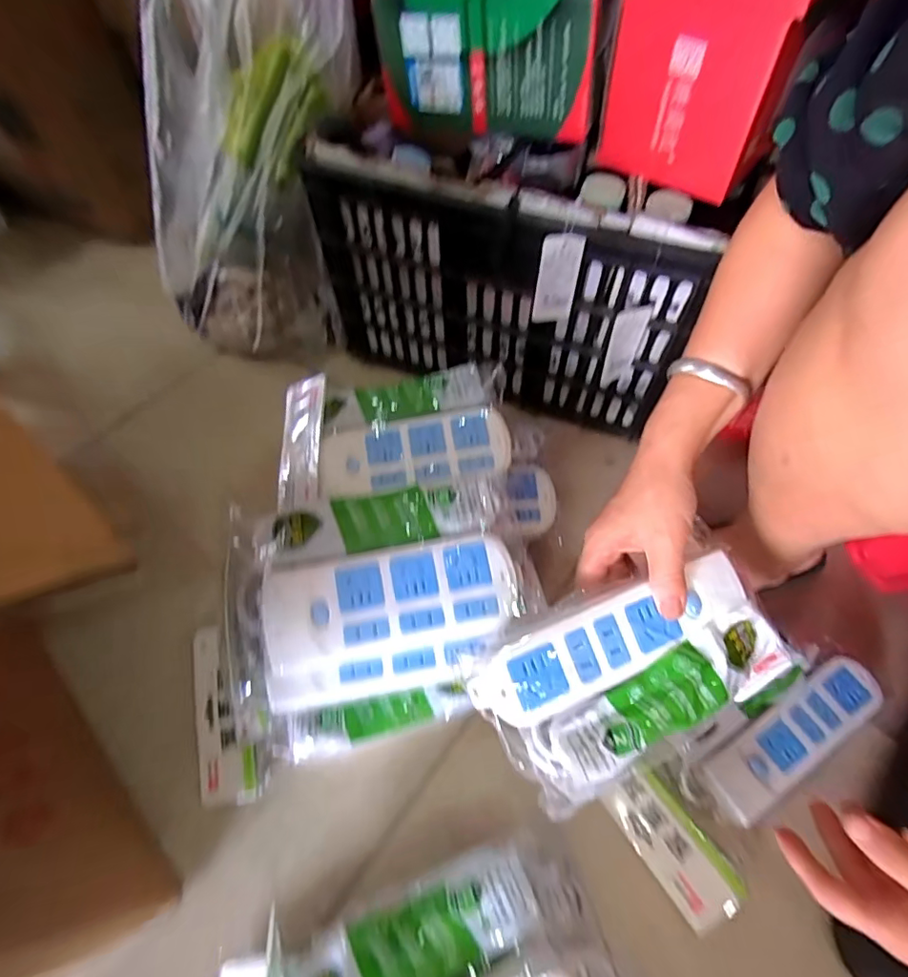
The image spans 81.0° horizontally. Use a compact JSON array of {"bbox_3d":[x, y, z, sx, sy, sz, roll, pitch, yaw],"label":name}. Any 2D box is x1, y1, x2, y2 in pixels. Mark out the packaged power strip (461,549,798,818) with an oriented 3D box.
[{"bbox_3d":[0.130,0.122,0.371,0.226,0.032,0.112,-19,82,-12],"label":"packaged power strip"}]

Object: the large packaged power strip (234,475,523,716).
[{"bbox_3d":[-0.066,0.082,0.429,0.219,0.073,0.142,-9,58,-6],"label":"large packaged power strip"}]

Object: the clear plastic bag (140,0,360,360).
[{"bbox_3d":[-0.234,-0.384,0.614,0.226,0.564,0.148,15,46,-4],"label":"clear plastic bag"}]

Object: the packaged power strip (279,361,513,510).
[{"bbox_3d":[-0.061,-0.055,0.521,0.219,0.037,0.125,-8,58,-5],"label":"packaged power strip"}]

